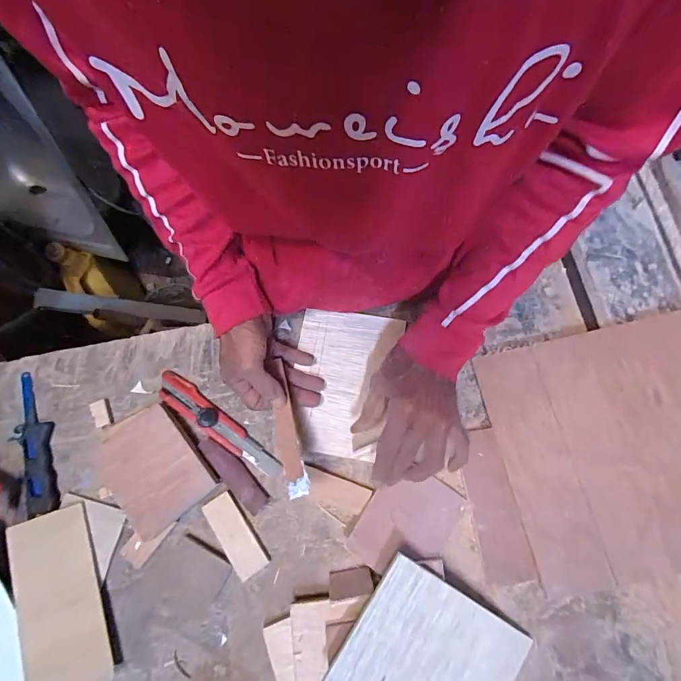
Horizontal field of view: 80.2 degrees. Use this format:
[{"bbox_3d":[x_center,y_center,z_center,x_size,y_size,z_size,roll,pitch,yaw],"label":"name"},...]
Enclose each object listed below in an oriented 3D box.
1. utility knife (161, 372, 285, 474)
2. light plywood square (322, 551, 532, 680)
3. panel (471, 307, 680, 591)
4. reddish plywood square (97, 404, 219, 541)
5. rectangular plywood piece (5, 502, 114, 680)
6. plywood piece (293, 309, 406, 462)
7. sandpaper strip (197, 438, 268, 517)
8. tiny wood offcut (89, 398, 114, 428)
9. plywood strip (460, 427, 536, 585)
[{"bbox_3d":[-0.140,0.093,0.458,0.173,0.014,0.031,34,78,7],"label":"utility knife"},{"bbox_3d":[0.085,0.299,0.378,0.163,0.007,0.127,35,78,-5],"label":"light plywood square"},{"bbox_3d":[0.352,0.099,0.434,0.354,0.011,0.250,-15,74,5],"label":"panel"},{"bbox_3d":[-0.204,0.132,0.434,0.092,0.021,0.127,-42,73,-13],"label":"reddish plywood square"},{"bbox_3d":[-0.276,0.256,0.397,0.065,0.005,0.166,-9,69,-37],"label":"rectangular plywood piece"},{"bbox_3d":[0.002,0.047,0.471,0.112,0.011,0.167,8,74,3],"label":"plywood piece"},{"bbox_3d":[-0.117,0.144,0.440,0.026,0.004,0.094,-41,80,-10],"label":"sandpaper strip"},{"bbox_3d":[-0.277,0.083,0.465,0.020,0.008,0.033,-18,77,-5],"label":"tiny wood offcut"},{"bbox_3d":[0.164,0.177,0.439,0.049,0.010,0.154,-12,76,4],"label":"plywood strip"}]

